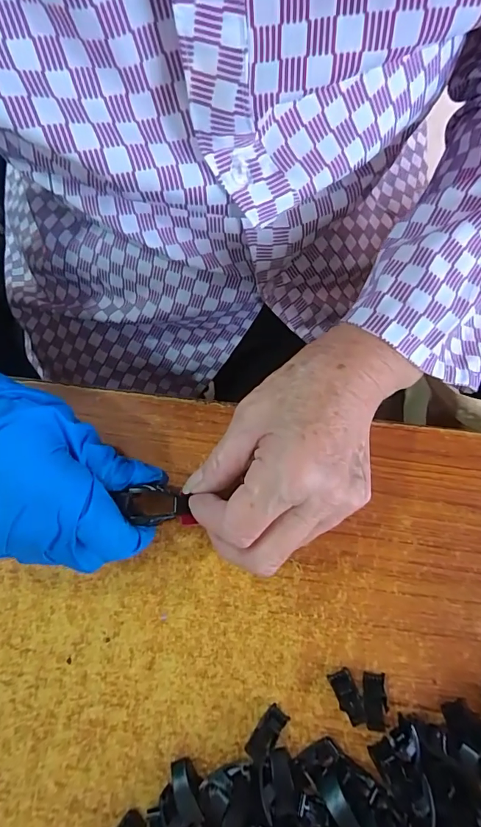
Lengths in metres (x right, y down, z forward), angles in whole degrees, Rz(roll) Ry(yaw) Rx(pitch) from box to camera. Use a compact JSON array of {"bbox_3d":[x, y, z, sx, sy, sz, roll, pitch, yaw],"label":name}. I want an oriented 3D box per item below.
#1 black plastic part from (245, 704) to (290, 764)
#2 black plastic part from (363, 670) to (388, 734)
[{"bbox_3d":[0.014,0.172,0.227,0.012,0.009,0.027,38,80,9],"label":"black plastic part"},{"bbox_3d":[0.073,0.157,0.230,0.012,0.005,0.027,-1,77,1],"label":"black plastic part"}]

